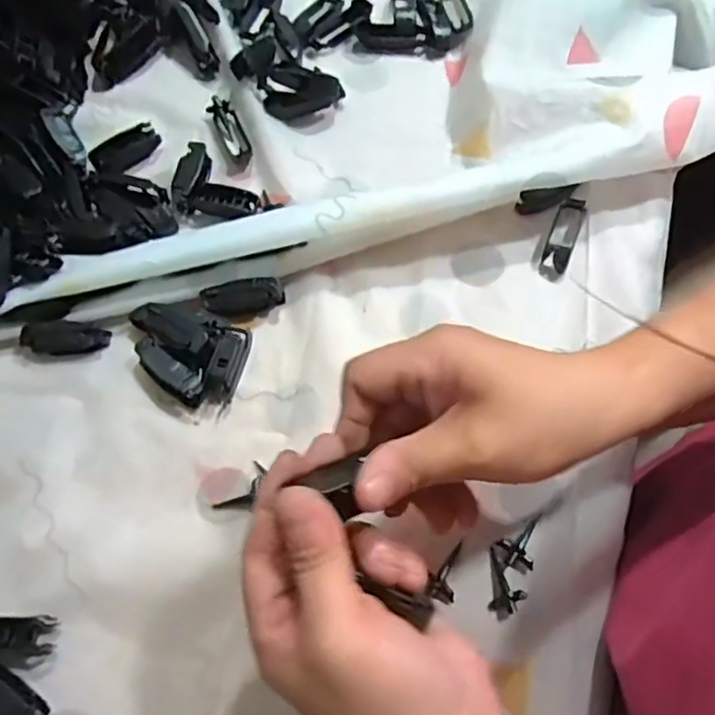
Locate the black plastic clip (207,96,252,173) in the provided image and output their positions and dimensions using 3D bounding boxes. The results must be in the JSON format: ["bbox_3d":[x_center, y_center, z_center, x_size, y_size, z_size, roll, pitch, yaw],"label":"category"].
[{"bbox_3d":[-0.089,-0.158,0.444,0.016,0.011,0.060,-25,67,-7],"label":"black plastic clip"}]

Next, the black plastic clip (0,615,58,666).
[{"bbox_3d":[-0.174,0.140,0.312,0.044,0.007,0.023,-1,67,3],"label":"black plastic clip"}]

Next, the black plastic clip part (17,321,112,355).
[{"bbox_3d":[-0.180,-0.012,0.382,0.053,0.017,0.018,2,67,4],"label":"black plastic clip part"}]

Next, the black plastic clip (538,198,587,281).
[{"bbox_3d":[0.129,-0.076,0.394,0.017,0.007,0.059,21,69,12],"label":"black plastic clip"}]

